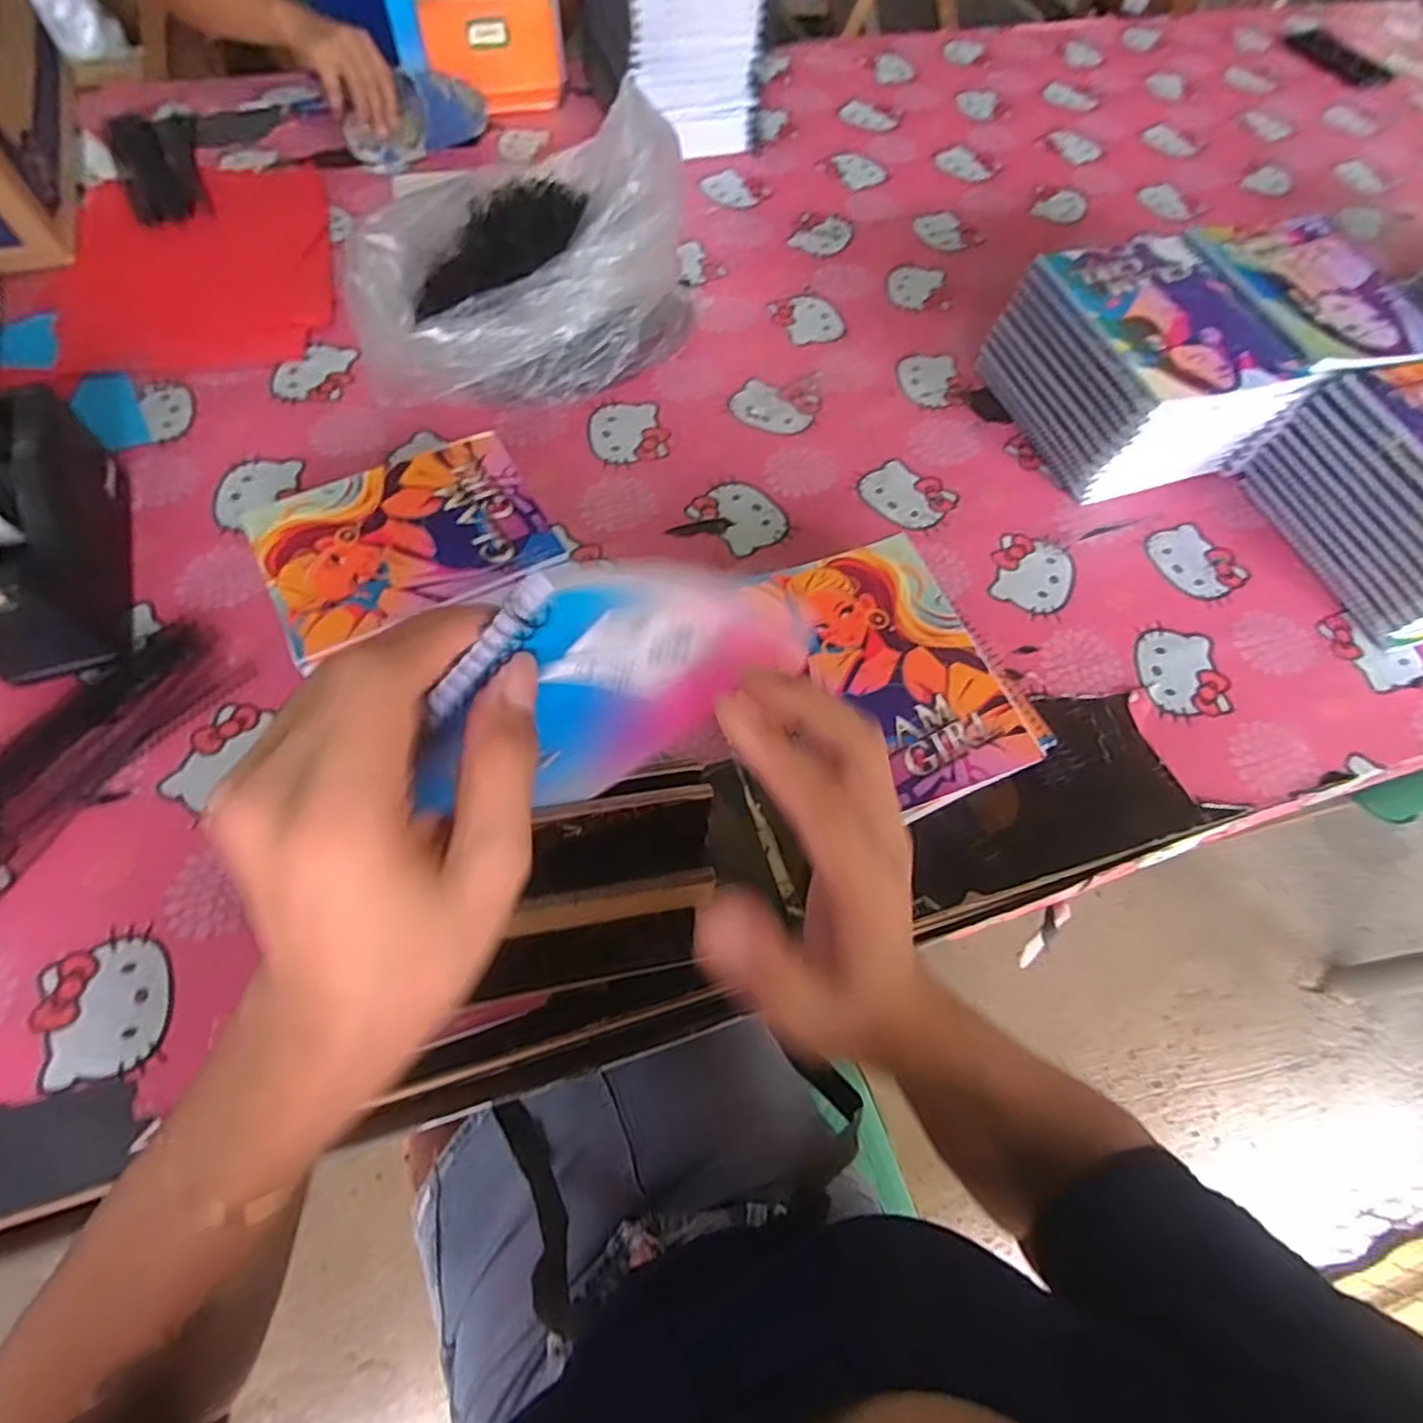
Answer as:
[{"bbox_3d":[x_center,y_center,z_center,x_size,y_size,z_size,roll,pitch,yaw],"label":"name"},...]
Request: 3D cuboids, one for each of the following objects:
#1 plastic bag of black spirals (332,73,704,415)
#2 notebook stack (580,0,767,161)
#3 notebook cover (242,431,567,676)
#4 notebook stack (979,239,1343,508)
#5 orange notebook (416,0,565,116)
[{"bbox_3d":[-0.171,-0.395,0.641,0.304,0.158,0.211,-24,65,-15],"label":"plastic bag of black spirals"},{"bbox_3d":[-0.045,-0.818,0.841,0.157,0.216,0.202,-17,64,-12],"label":"notebook stack"},{"bbox_3d":[-0.224,-0.128,0.525,0.193,0.006,0.148,-26,66,-16],"label":"notebook cover"},{"bbox_3d":[0.379,-0.304,0.645,0.170,0.120,0.202,-18,64,-12],"label":"notebook stack"},{"bbox_3d":[-0.265,-0.814,0.886,0.160,0.115,0.009,-18,47,-13],"label":"orange notebook"}]

